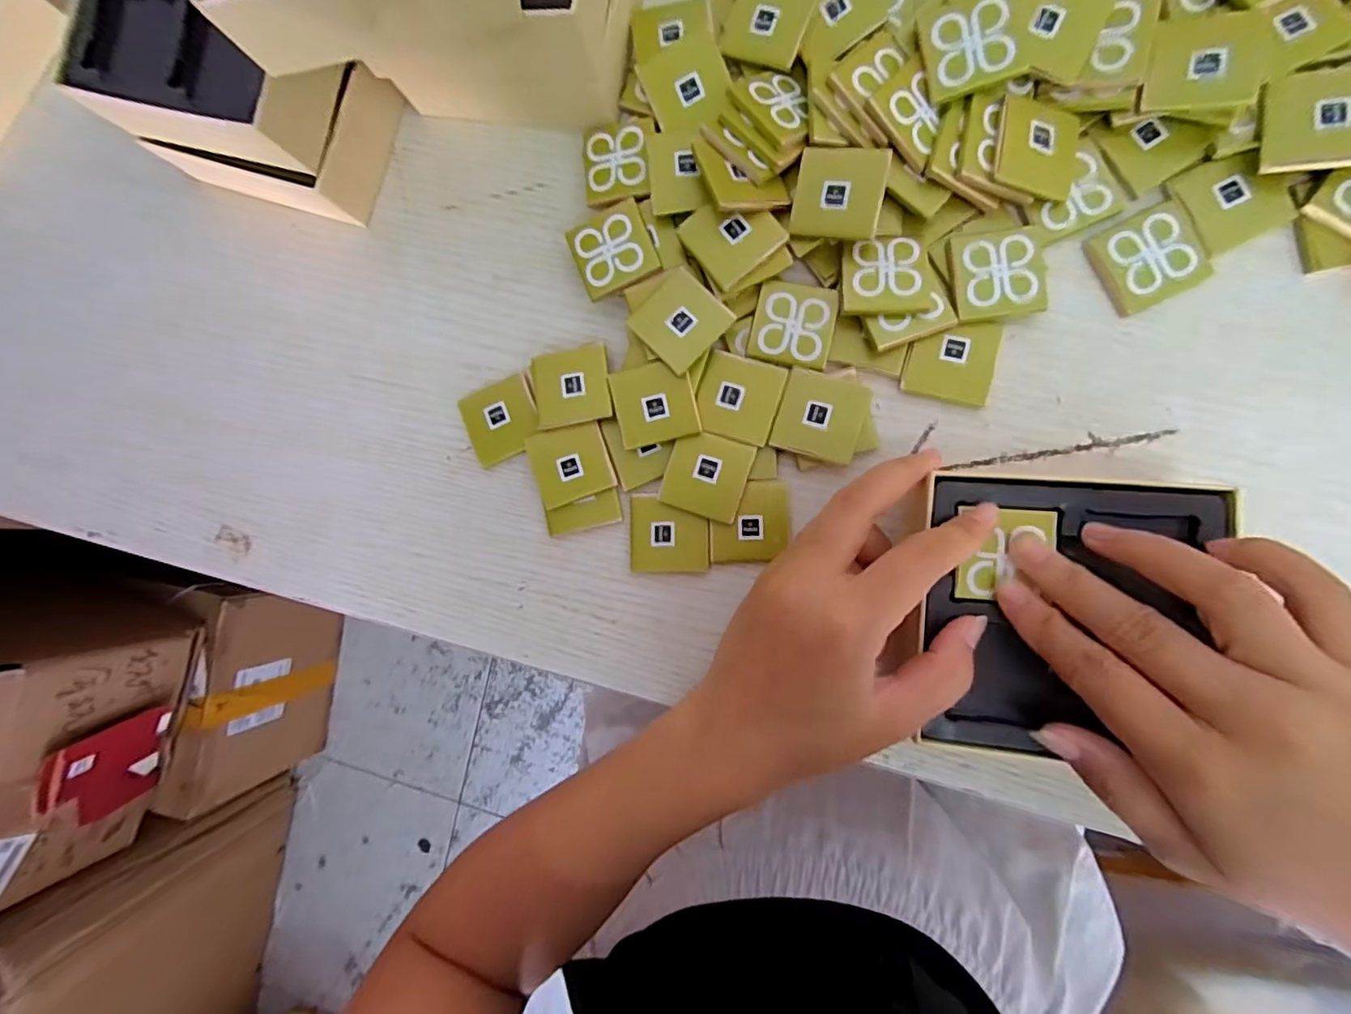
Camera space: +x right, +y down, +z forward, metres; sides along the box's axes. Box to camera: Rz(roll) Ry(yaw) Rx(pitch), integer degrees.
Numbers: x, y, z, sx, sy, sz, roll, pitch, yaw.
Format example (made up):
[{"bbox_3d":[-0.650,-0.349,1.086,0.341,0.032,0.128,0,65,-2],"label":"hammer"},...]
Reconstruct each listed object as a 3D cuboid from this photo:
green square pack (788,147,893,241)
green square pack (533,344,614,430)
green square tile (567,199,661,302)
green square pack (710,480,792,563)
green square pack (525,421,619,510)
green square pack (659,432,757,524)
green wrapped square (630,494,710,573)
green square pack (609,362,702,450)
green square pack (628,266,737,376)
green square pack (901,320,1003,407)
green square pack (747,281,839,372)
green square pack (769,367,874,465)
[{"bbox_3d":[0.069,-0.133,0.240,0.036,0.004,0.035,11,90,8],"label":"green square pack"},{"bbox_3d":[-0.048,-0.057,0.268,0.036,0.009,0.036,-10,87,8],"label":"green square pack"},{"bbox_3d":[-0.029,-0.118,0.262,0.035,0.004,0.035,-22,88,8],"label":"green square tile"},{"bbox_3d":[0.034,0.007,0.259,0.036,0.004,0.036,-2,89,8],"label":"green square pack"},{"bbox_3d":[-0.048,-0.021,0.269,0.036,0.007,0.034,-17,86,8],"label":"green square pack"},{"bbox_3d":[0.014,-0.015,0.259,0.036,0.005,0.036,19,92,8],"label":"green square pack"},{"bbox_3d":[-0.003,0.013,0.264,0.036,0.004,0.035,0,89,8],"label":"green wrapped square"},{"bbox_3d":[-0.010,-0.047,0.259,0.036,0.006,0.035,-13,87,8],"label":"green square pack"},{"bbox_3d":[0.002,-0.083,0.256,0.035,0.009,0.036,-45,83,5],"label":"green square pack"},{"bbox_3d":[0.120,-0.064,0.247,0.035,0.005,0.033,15,91,8],"label":"green square pack"},{"bbox_3d":[0.052,-0.081,0.255,0.034,0.006,0.037,11,90,8],"label":"green square pack"},{"bbox_3d":[0.064,-0.040,0.251,0.036,0.004,0.036,17,91,8],"label":"green square pack"}]

